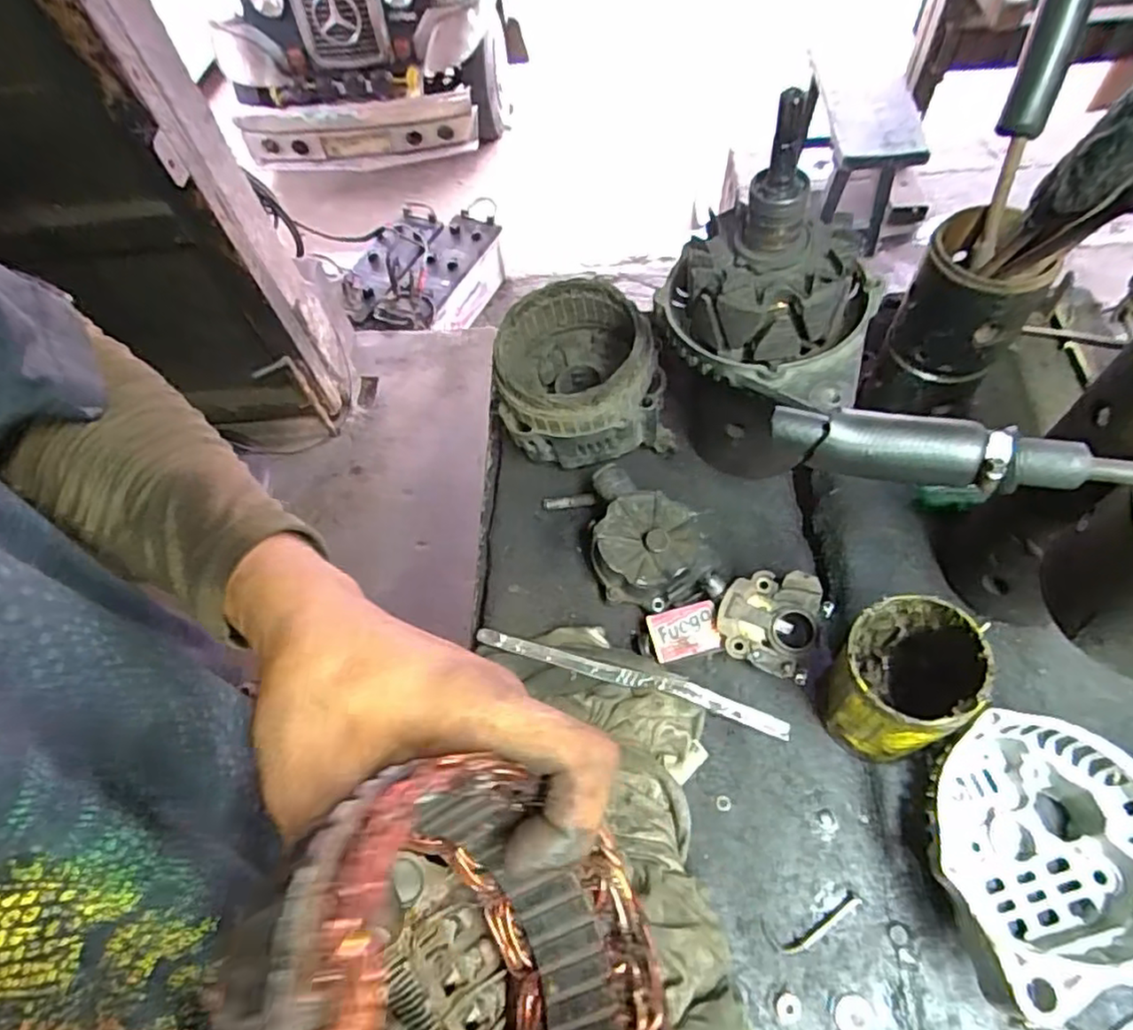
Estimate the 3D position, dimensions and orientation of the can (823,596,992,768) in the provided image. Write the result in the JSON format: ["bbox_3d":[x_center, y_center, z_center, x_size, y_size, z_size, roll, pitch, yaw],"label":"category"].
[{"bbox_3d":[0.200,0.106,0.410,0.071,0.119,0.073,-3,59,4],"label":"can"}]

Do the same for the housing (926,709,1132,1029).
[{"bbox_3d":[0.259,0.193,0.372,0.150,0.078,0.123,-38,63,-16],"label":"housing"}]

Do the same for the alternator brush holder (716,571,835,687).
[{"bbox_3d":[0.151,0.078,0.485,0.071,0.036,0.073,-3,59,4],"label":"alternator brush holder"}]

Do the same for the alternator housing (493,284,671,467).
[{"bbox_3d":[0.008,-0.117,0.568,0.132,0.111,0.130,-3,59,4],"label":"alternator housing"}]

